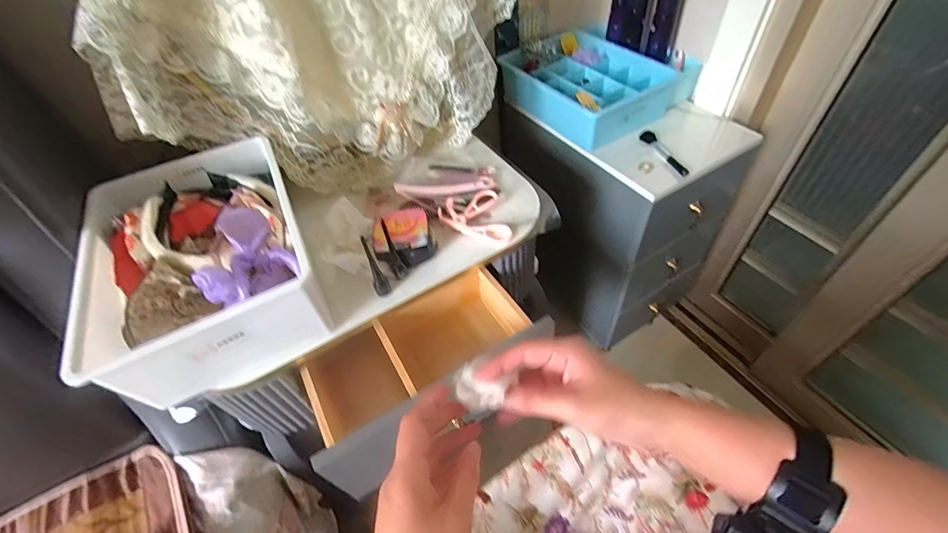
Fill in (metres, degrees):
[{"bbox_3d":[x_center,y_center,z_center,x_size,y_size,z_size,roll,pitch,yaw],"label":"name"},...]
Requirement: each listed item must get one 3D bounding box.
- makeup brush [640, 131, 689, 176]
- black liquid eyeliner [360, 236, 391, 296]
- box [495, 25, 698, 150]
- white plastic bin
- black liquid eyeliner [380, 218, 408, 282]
[{"bbox_3d":[0.313,-0.190,0.683,0.021,0.010,0.122,-16,50,-7],"label":"makeup brush"},{"bbox_3d":[-0.109,0.002,0.454,0.017,0.091,0.014,-19,50,-9],"label":"black liquid eyeliner"},{"bbox_3d":[0.237,-0.368,0.802,0.298,0.078,0.279,-30,53,-18],"label":"box"},{"bbox_3d":[-0.297,-0.013,0.467,0.205,0.099,0.280,-27,52,-16],"label":"white plastic bin"},{"bbox_3d":[-0.092,-0.019,0.469,0.015,0.085,0.017,-20,50,-11],"label":"black liquid eyeliner"}]

